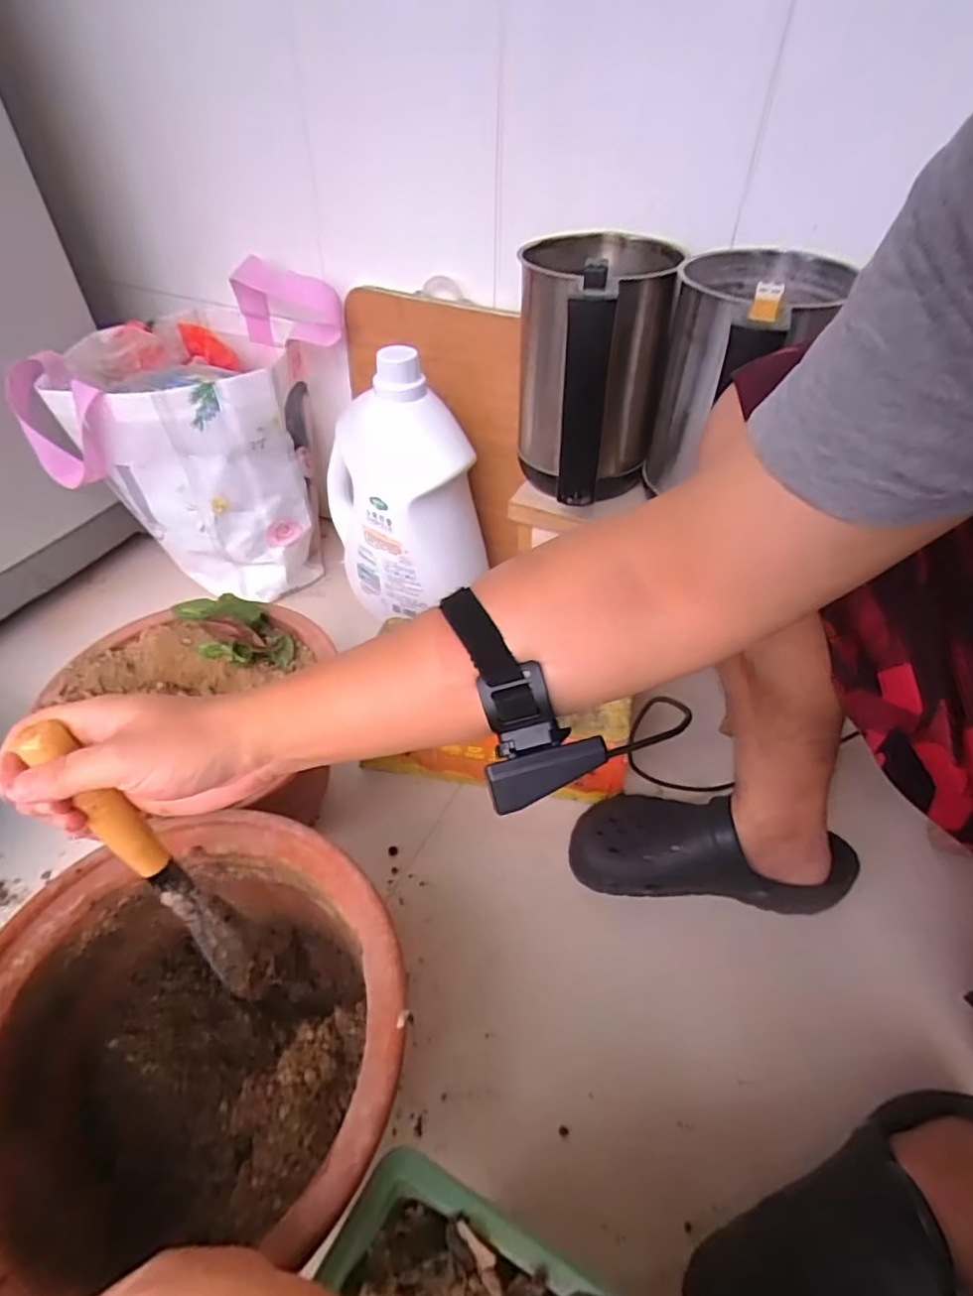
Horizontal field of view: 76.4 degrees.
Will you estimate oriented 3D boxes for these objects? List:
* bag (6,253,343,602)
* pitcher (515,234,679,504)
[{"bbox_3d":[-0.379,-0.295,0.877,0.330,0.374,0.261,4,45,3],"label":"bag"},{"bbox_3d":[0.101,-0.266,0.608,0.134,0.205,0.185,4,45,3],"label":"pitcher"}]

